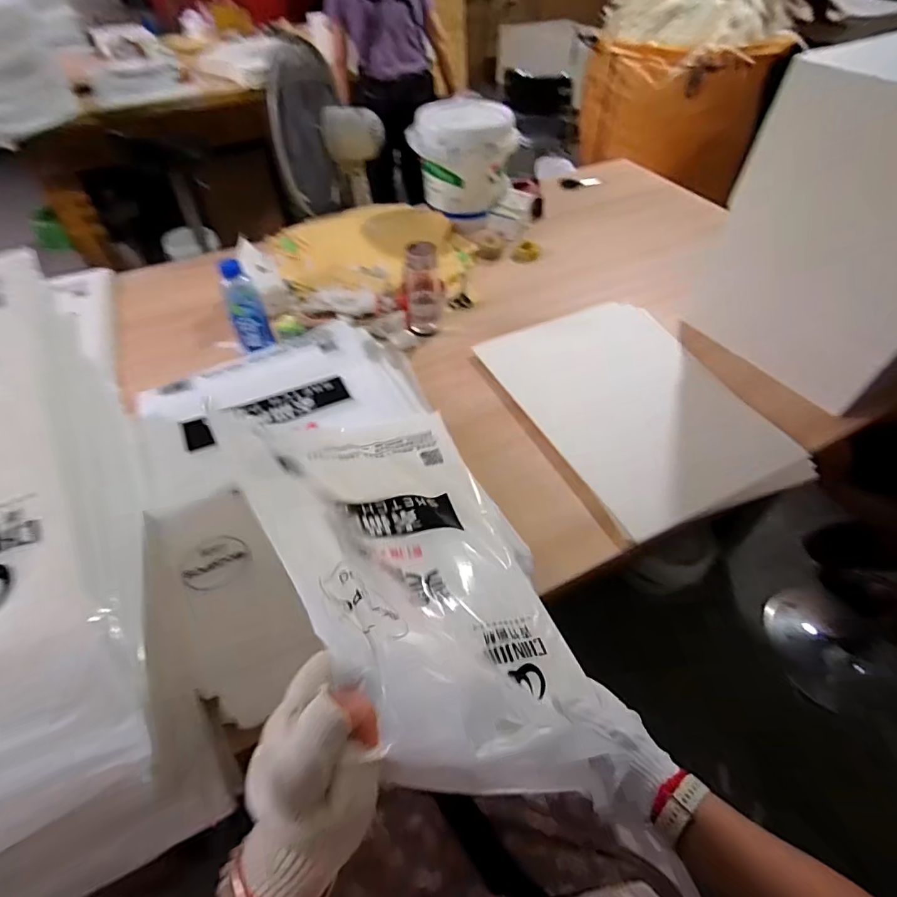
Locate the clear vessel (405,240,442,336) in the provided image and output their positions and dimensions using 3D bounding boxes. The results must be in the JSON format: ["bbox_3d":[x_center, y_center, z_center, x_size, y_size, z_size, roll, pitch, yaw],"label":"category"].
[{"bbox_3d":[-0.052,-0.329,1.040,0.074,0.181,0.074,-3,51,-3],"label":"clear vessel"}]

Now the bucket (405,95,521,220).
[{"bbox_3d":[0.039,-0.769,1.345,0.223,0.242,0.219,36,59,25],"label":"bucket"}]

